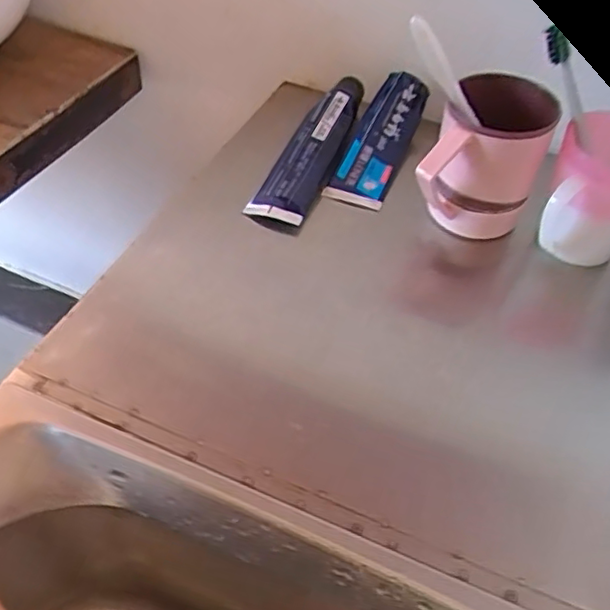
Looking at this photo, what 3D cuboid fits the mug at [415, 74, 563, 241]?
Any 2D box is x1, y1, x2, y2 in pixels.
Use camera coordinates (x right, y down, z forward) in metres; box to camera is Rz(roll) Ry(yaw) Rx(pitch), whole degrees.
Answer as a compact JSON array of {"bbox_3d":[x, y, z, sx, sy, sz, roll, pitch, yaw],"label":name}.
[{"bbox_3d":[0.136,-0.107,0.485,0.078,0.105,0.101,23,50,16],"label":"mug"}]

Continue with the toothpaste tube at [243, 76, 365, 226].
[{"bbox_3d":[0.005,-0.134,0.568,0.055,0.034,0.171,22,65,15],"label":"toothpaste tube"}]

